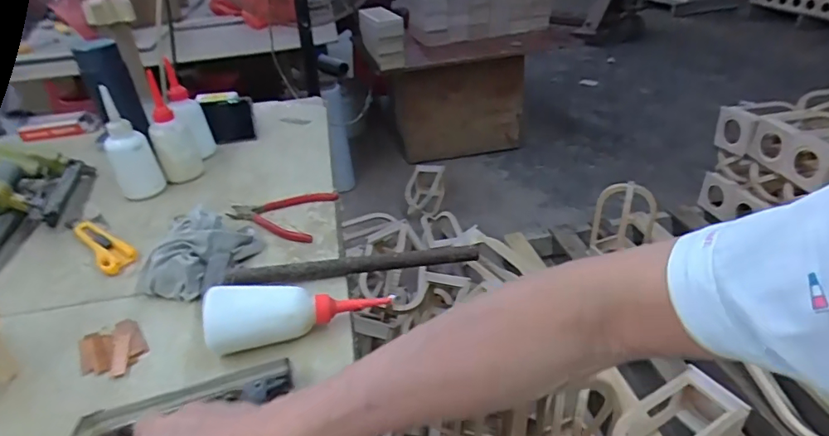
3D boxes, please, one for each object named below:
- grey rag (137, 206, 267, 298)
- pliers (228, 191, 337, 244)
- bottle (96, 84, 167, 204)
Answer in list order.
[{"bbox_3d":[-0.252,0.038,0.606,0.103,0.049,0.135,10,36,20],"label":"grey rag"},{"bbox_3d":[-0.191,-0.006,0.694,0.142,0.016,0.101,5,34,13],"label":"pliers"},{"bbox_3d":[-0.420,-0.101,0.744,0.049,0.146,0.049,5,34,14],"label":"bottle"}]

